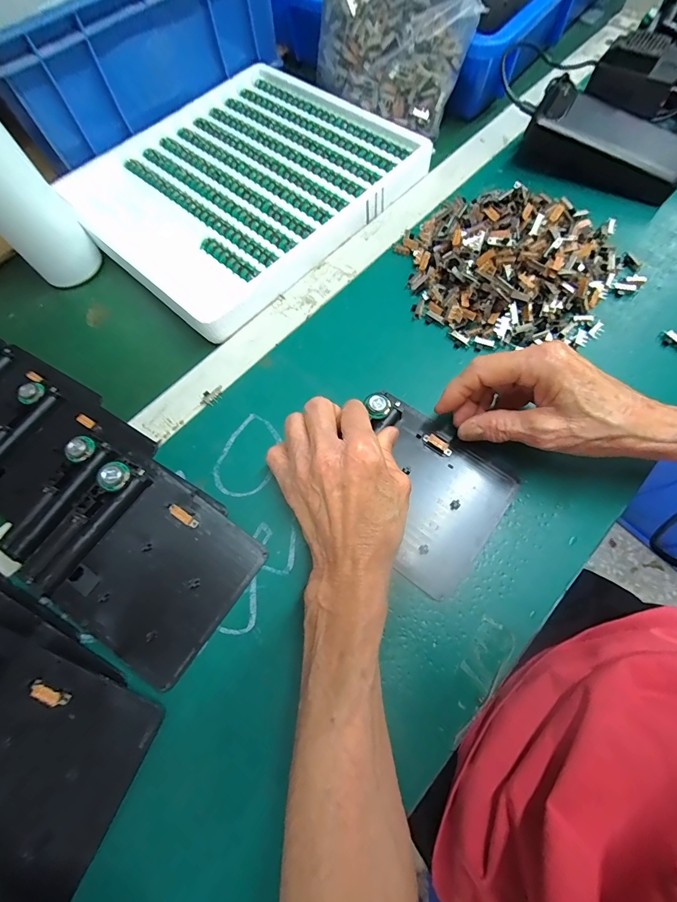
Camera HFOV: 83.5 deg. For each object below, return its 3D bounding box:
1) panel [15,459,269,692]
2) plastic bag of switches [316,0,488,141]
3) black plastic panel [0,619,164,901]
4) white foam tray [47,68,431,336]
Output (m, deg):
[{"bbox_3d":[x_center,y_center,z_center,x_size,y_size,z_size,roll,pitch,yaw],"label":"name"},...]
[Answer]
[{"bbox_3d":[-0.132,0.077,0.264,0.128,0.023,0.110,37,73,2],"label":"panel"},{"bbox_3d":[0.050,-0.443,0.404,0.177,0.119,0.038,37,38,11],"label":"plastic bag of switches"},{"bbox_3d":[-0.188,0.177,0.214,0.128,0.029,0.111,23,70,12],"label":"black plastic panel"},{"bbox_3d":[-0.111,-0.298,0.417,0.295,0.025,0.320,41,75,17],"label":"white foam tray"}]

